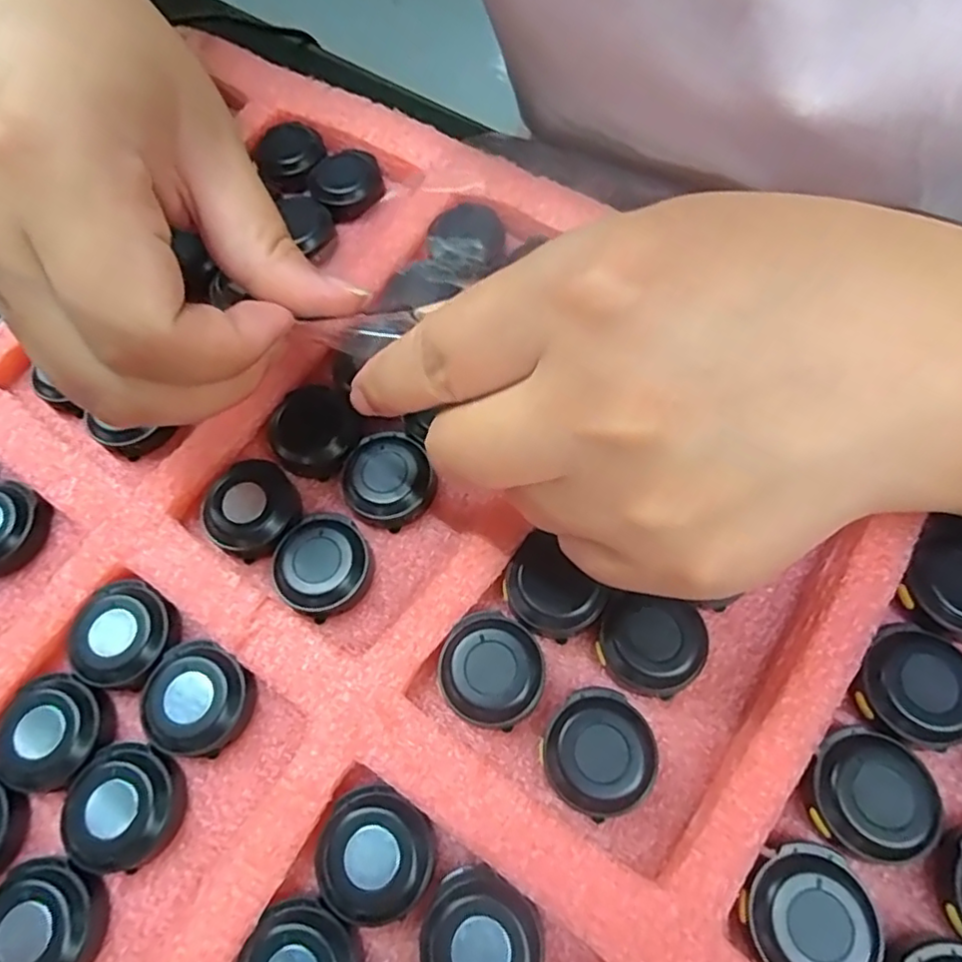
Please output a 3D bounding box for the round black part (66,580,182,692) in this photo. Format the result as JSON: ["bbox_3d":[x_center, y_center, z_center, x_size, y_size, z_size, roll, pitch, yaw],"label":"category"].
[{"bbox_3d":[-0.107,0.047,0.193,0.030,0.011,0.029,-1,65,3],"label":"round black part"}]

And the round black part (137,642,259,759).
[{"bbox_3d":[-0.080,0.063,0.184,0.031,0.012,0.029,-1,65,3],"label":"round black part"}]

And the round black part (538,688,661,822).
[{"bbox_3d":[0.031,0.072,0.171,0.028,0.012,0.029,30,71,16],"label":"round black part"}]

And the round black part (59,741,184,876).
[{"bbox_3d":[-0.097,0.088,0.173,0.027,0.012,0.030,5,66,6],"label":"round black part"}]

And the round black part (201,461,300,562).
[{"bbox_3d":[-0.074,0.009,0.208,0.029,0.012,0.028,-1,65,3],"label":"round black part"}]

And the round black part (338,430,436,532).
[{"bbox_3d":[-0.029,0.000,0.210,0.029,0.012,0.029,-1,65,3],"label":"round black part"}]

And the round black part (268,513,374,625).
[{"bbox_3d":[-0.048,0.027,0.199,0.031,0.011,0.029,-1,65,3],"label":"round black part"}]

